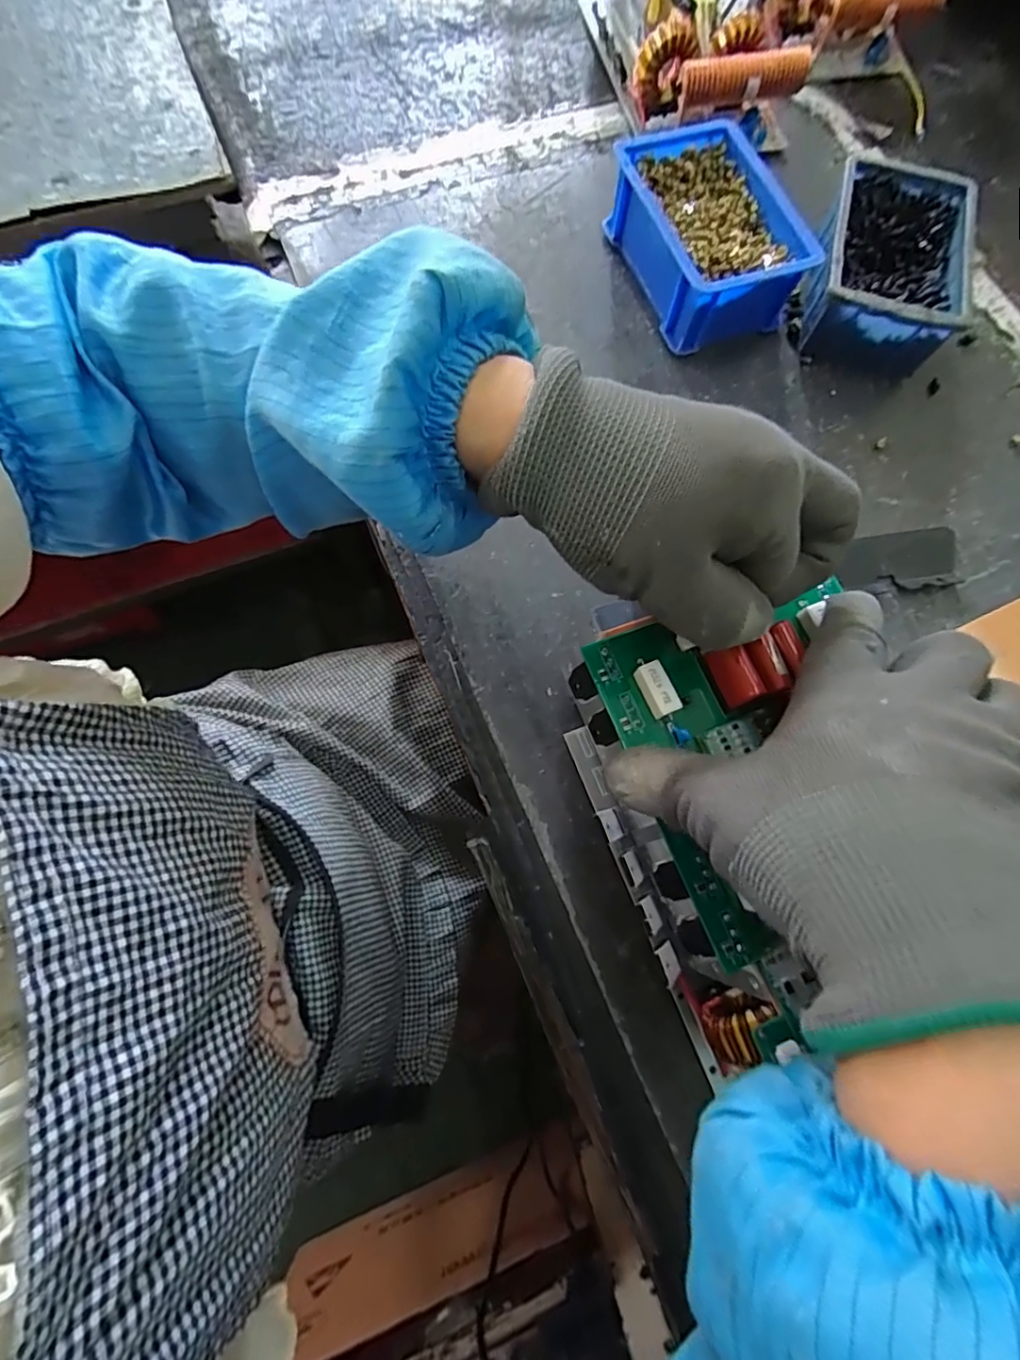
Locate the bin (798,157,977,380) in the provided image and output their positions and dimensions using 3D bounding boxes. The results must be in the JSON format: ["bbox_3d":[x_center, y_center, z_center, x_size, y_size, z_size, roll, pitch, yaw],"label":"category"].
[{"bbox_3d":[0.275,-0.302,0.419,0.102,0.054,0.149,17,73,3],"label":"bin"}]

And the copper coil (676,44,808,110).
[{"bbox_3d":[0.180,-0.468,0.440,0.099,0.030,0.022,-9,74,-5],"label":"copper coil"}]

